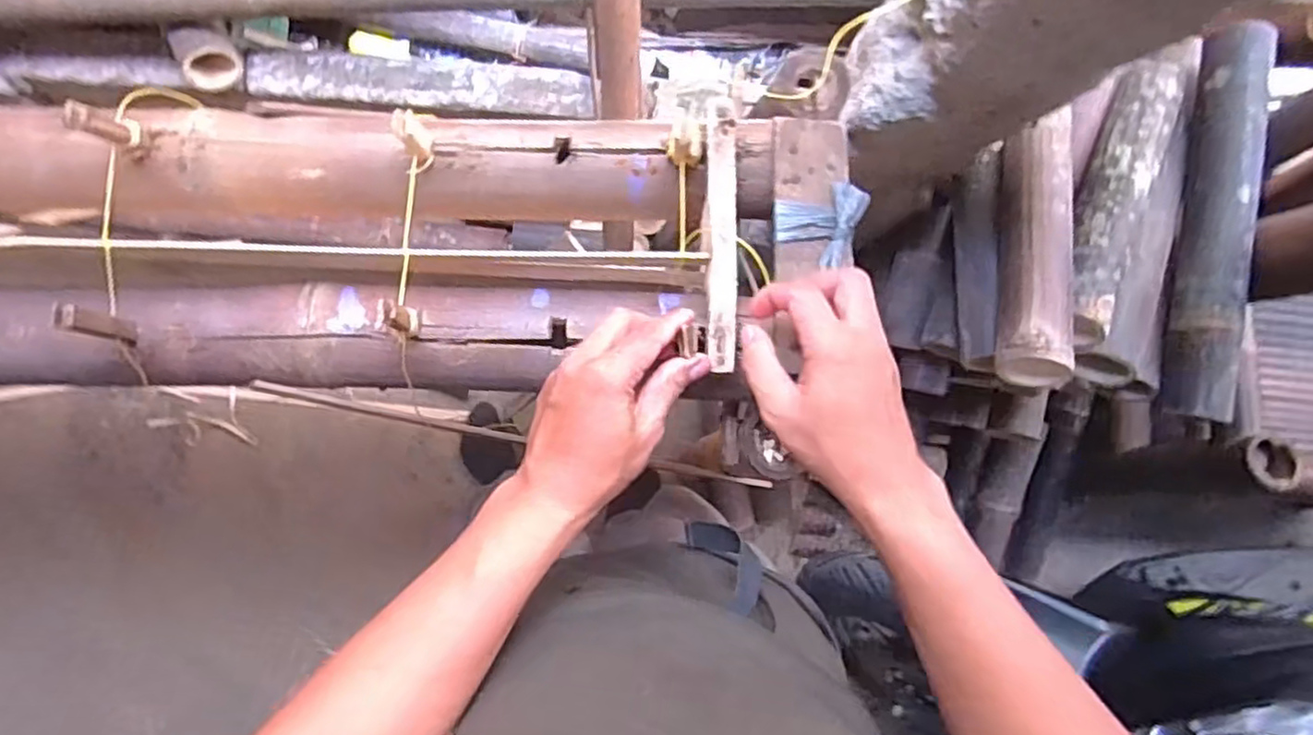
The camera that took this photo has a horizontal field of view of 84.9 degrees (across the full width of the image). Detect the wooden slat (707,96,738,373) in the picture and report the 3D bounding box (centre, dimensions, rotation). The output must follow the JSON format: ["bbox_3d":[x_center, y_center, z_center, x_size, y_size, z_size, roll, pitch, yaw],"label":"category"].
[{"bbox_3d":[0.044,-0.091,0.480,0.018,0.009,0.187,1,83,-5],"label":"wooden slat"}]

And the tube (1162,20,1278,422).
[{"bbox_3d":[0.616,-0.161,0.792,0.052,0.070,0.443,11,86,-4],"label":"tube"}]

